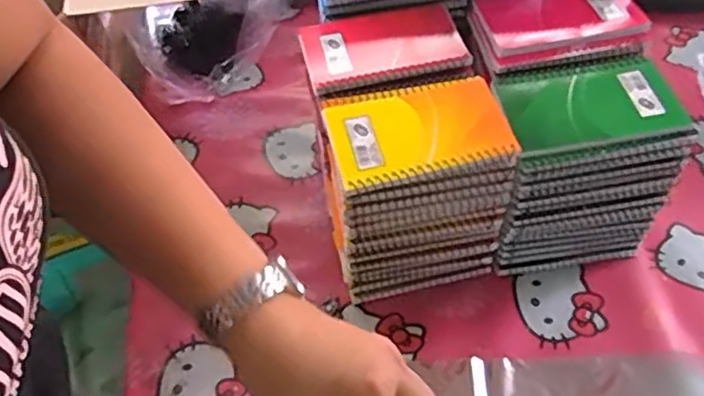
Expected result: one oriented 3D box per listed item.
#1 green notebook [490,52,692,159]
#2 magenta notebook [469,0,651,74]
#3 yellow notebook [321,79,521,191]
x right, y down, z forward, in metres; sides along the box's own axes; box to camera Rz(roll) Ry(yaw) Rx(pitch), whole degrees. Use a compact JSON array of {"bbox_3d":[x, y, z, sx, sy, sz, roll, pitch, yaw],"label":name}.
[{"bbox_3d":[0.183,-0.077,0.521,0.128,0.012,0.099,-6,51,0],"label":"green notebook"},{"bbox_3d":[0.181,-0.156,0.589,0.139,0.015,0.101,-10,51,-4],"label":"magenta notebook"},{"bbox_3d":[0.050,-0.052,0.504,0.130,0.009,0.083,-12,51,-5],"label":"yellow notebook"}]

